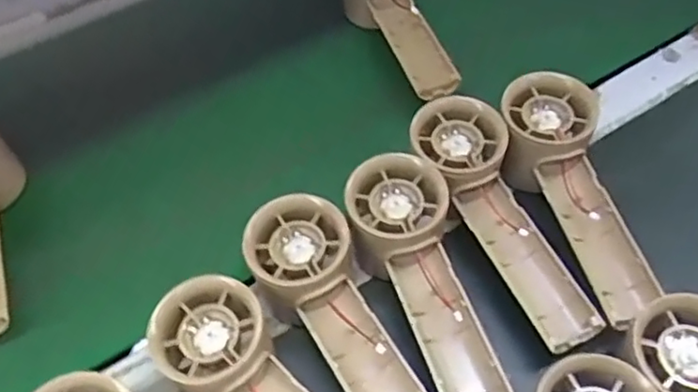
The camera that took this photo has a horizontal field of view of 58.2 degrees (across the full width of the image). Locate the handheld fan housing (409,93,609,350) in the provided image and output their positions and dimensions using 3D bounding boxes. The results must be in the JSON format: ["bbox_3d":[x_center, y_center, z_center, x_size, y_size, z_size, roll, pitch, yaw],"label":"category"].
[{"bbox_3d":[0.089,0.011,0.364,0.050,0.028,0.158,-23,73,-11],"label":"handheld fan housing"}]

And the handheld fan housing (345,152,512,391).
[{"bbox_3d":[0.039,0.046,0.332,0.053,0.031,0.151,-12,56,-4],"label":"handheld fan housing"}]

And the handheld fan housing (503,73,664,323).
[{"bbox_3d":[0.130,-0.002,0.365,0.059,0.047,0.150,-7,56,-1],"label":"handheld fan housing"}]

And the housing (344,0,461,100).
[{"bbox_3d":[0.033,-0.137,0.476,0.057,0.043,0.158,-13,56,-4],"label":"housing"}]

